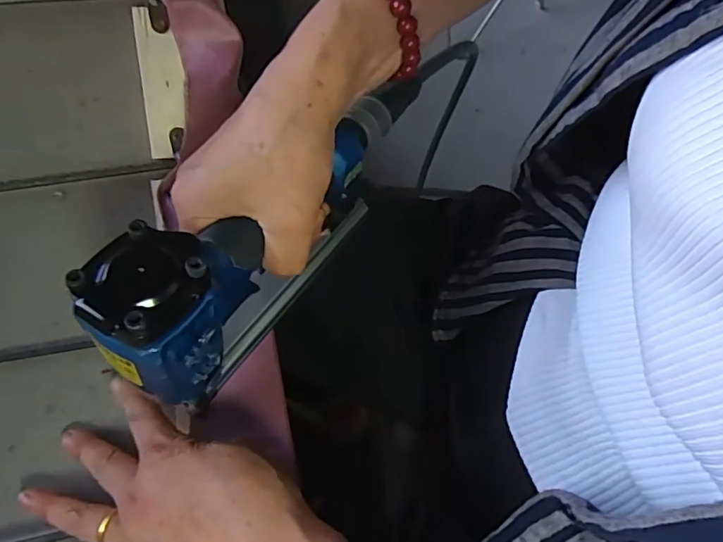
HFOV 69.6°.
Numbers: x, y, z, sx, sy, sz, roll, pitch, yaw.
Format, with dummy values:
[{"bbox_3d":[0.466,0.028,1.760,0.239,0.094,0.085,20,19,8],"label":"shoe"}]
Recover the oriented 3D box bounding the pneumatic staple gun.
[{"bbox_3d":[-0.037,-0.031,0.284,0.051,0.123,0.229,31,65,11],"label":"pneumatic staple gun"}]

